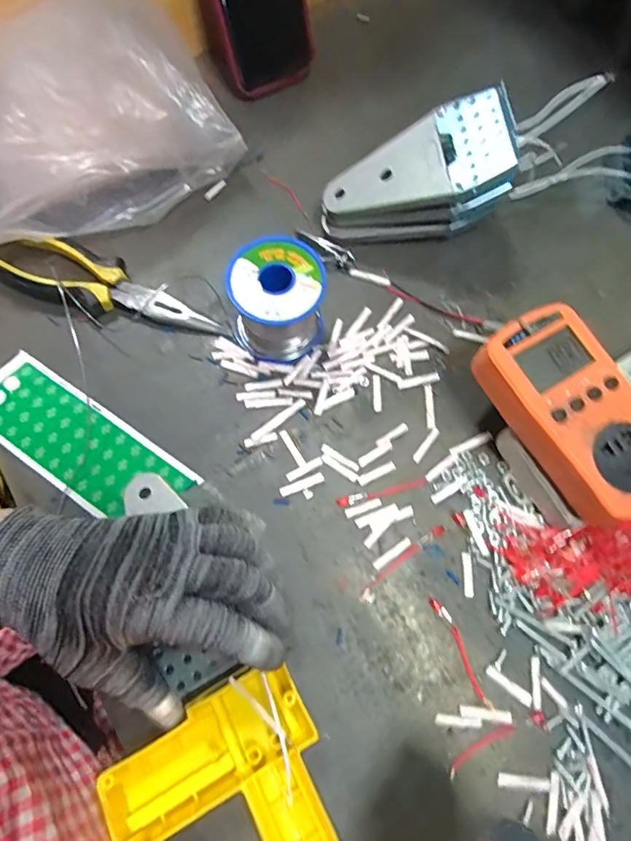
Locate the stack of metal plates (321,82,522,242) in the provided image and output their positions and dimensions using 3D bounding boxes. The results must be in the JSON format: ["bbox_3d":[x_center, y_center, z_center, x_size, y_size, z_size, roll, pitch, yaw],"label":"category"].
[{"bbox_3d":[0.074,-0.176,0.373,0.129,0.090,0.069,-15,72,-7],"label":"stack of metal plates"}]

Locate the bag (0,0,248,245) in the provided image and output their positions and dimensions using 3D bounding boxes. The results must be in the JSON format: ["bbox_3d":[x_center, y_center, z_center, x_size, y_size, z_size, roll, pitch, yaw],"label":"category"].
[{"bbox_3d":[-0.177,-0.224,0.377,0.199,0.091,0.142,-33,75,-12],"label":"bag"}]

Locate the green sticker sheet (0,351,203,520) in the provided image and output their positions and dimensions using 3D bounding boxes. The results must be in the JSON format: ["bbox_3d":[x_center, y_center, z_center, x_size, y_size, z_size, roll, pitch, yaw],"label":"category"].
[{"bbox_3d":[-0.167,0.016,0.346,0.160,0.006,0.059,33,73,9],"label":"green sticker sheet"}]

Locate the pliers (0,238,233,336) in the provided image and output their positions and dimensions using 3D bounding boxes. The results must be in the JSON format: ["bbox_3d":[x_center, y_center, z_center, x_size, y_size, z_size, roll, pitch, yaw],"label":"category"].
[{"bbox_3d":[-0.161,-0.100,0.369,0.189,0.031,0.045,21,72,6],"label":"pliers"}]

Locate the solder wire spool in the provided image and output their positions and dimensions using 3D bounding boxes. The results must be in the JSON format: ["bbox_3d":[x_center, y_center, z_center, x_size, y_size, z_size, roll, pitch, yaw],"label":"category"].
[{"bbox_3d":[-0.026,-0.083,0.352,0.062,0.061,0.062,0,71,-1],"label":"solder wire spool"}]

